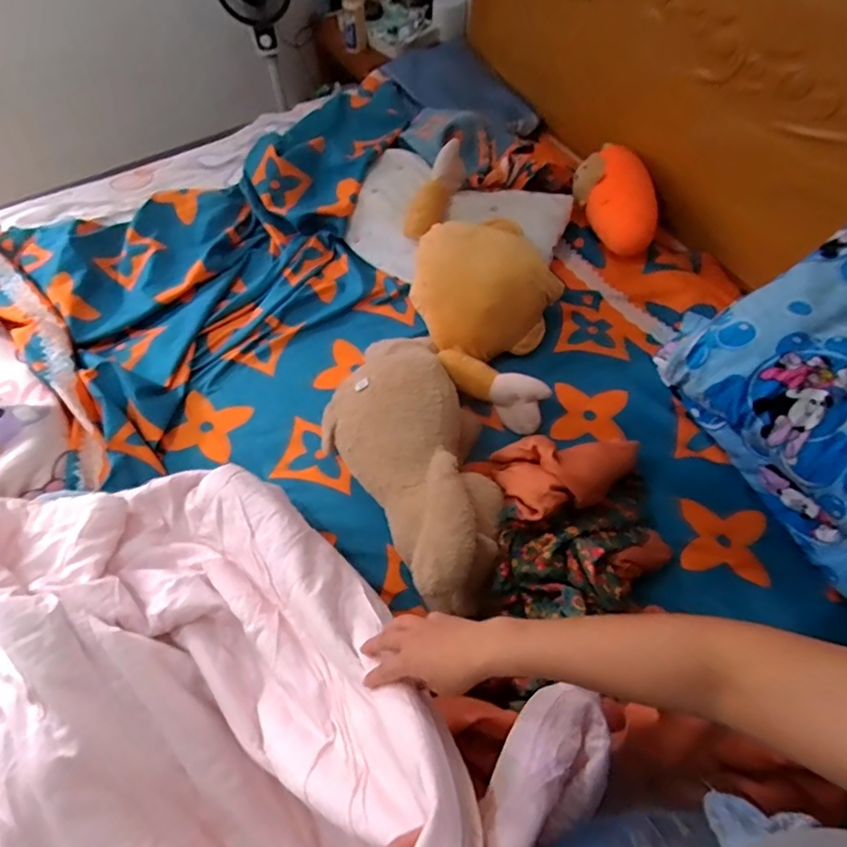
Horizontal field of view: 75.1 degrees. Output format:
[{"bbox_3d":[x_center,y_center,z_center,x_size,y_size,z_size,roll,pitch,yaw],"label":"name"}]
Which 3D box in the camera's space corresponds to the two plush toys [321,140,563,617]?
[{"bbox_3d":[0.056,-0.143,1.021,0.345,0.155,0.896,13,60,8],"label":"two plush toys"}]

